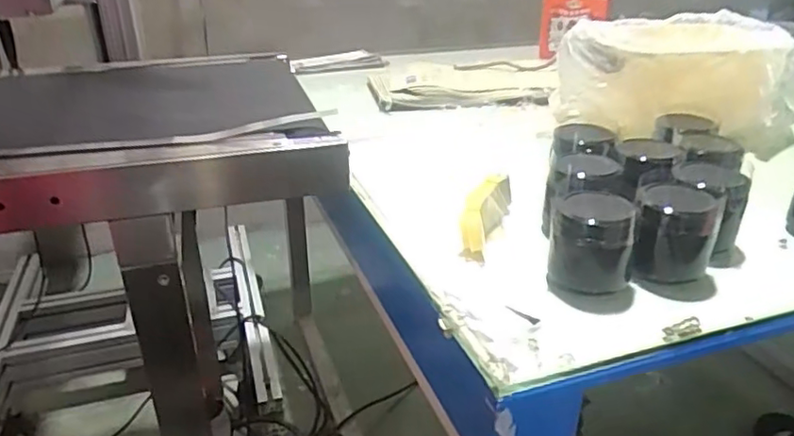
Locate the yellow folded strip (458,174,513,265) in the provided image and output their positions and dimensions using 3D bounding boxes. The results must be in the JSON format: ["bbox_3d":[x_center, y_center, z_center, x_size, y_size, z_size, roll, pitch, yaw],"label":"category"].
[{"bbox_3d":[0.084,-0.002,0.588,0.029,0.043,0.108,10,28,18],"label":"yellow folded strip"}]

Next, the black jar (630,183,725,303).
[{"bbox_3d":[0.240,0.020,0.526,0.069,0.079,0.077,12,29,22],"label":"black jar"}]

